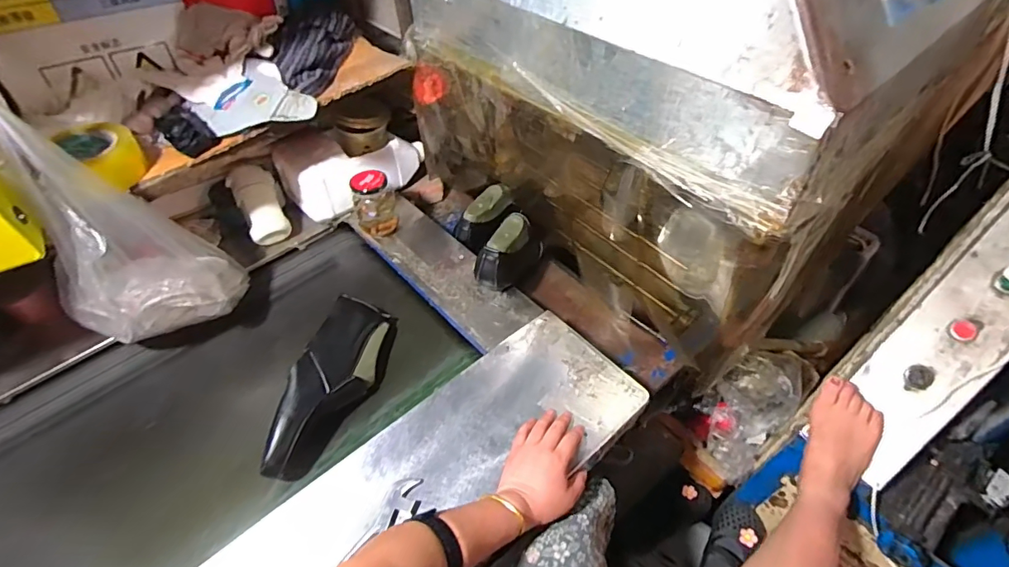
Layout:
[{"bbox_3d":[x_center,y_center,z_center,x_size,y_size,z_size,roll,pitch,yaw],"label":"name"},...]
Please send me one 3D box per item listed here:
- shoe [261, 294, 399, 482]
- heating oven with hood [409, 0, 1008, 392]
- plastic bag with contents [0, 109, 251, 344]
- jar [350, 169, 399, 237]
[{"bbox_3d":[-0.251,0.145,0.736,0.089,0.087,0.289,9,51,10],"label":"shoe"},{"bbox_3d":[0.225,-0.375,0.776,0.480,0.785,0.707,-34,56,-23],"label":"heating oven with hood"},{"bbox_3d":[-0.549,-0.066,0.689,0.183,0.338,0.206,25,55,22],"label":"plastic bag with contents"},{"bbox_3d":[-0.256,-0.157,0.969,0.079,0.113,0.061,-6,50,-2],"label":"jar"}]

